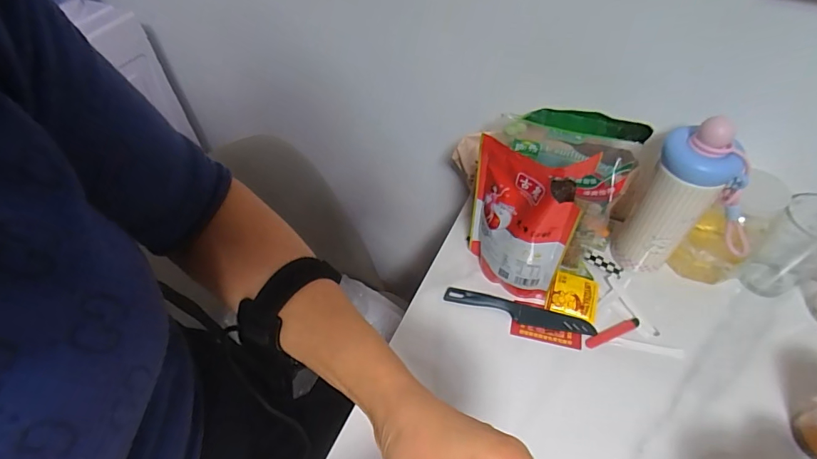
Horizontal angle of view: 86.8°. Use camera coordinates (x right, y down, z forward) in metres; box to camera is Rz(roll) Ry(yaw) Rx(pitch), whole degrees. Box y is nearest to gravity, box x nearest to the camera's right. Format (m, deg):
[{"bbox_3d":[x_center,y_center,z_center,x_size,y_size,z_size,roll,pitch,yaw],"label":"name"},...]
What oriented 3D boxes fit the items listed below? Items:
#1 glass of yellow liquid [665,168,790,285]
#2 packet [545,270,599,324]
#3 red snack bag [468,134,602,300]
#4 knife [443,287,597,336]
[{"bbox_3d":[0.413,0.005,0.556,0.078,0.157,0.071,-1,51,2],"label":"glass of yellow liquid"},{"bbox_3d":[0.224,0.089,0.585,0.064,0.012,0.061,13,53,13],"label":"packet"},{"bbox_3d":[0.133,-0.005,0.537,0.126,0.208,0.066,17,54,16],"label":"red snack bag"},{"bbox_3d":[0.145,0.110,0.575,0.195,0.009,0.028,12,52,13],"label":"knife"}]

